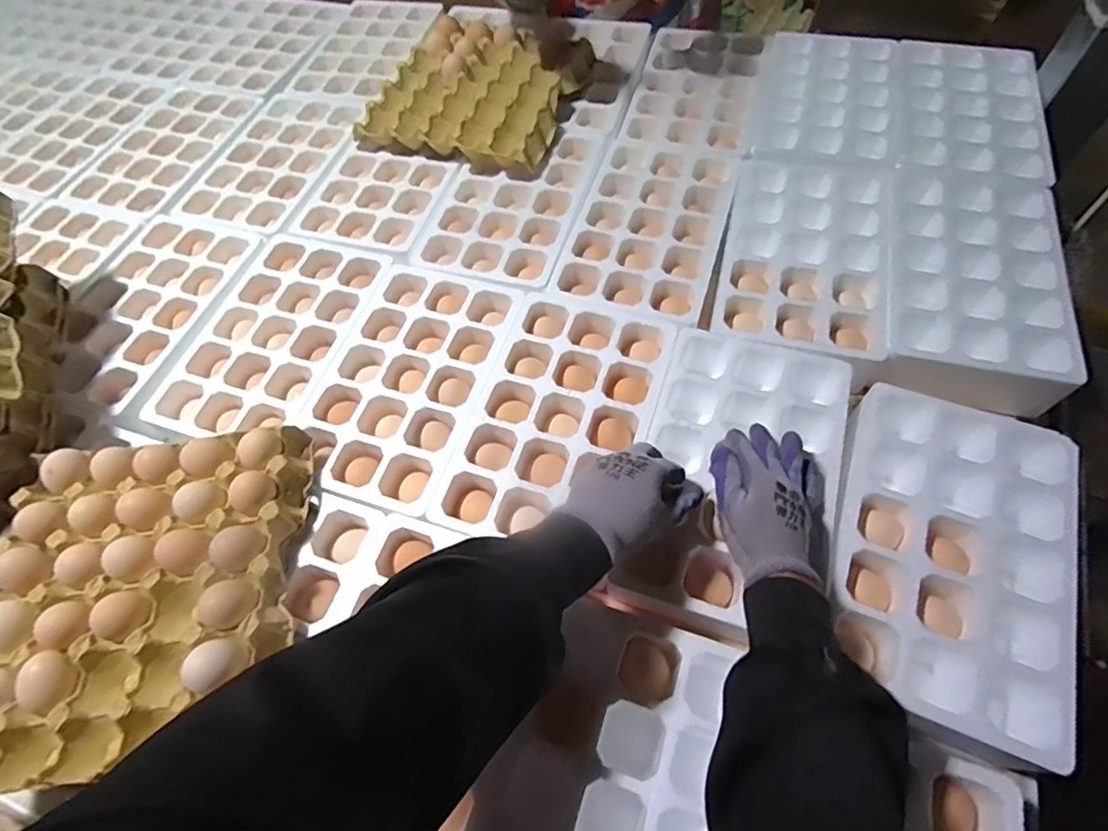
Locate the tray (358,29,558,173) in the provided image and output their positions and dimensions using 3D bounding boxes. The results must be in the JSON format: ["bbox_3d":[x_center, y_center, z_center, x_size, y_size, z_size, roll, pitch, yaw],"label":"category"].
[{"bbox_3d":[-0.111,-0.481,0.841,0.282,0.056,0.279,17,64,14],"label":"tray"}]

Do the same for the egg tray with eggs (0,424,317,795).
[{"bbox_3d":[-0.379,0.156,0.498,0.293,0.048,0.288,-8,61,1],"label":"egg tray with eggs"}]

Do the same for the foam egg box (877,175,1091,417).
[{"bbox_3d":[0.482,-0.151,0.653,0.183,0.057,0.344,16,64,13],"label":"foam egg box"}]

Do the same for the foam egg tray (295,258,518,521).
[{"bbox_3d":[-0.162,-0.040,0.632,0.181,0.048,0.294,14,63,13],"label":"foam egg tray"}]

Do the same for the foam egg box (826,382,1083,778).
[{"bbox_3d":[0.351,0.125,0.509,0.188,0.065,0.288,20,65,15],"label":"foam egg box"}]

